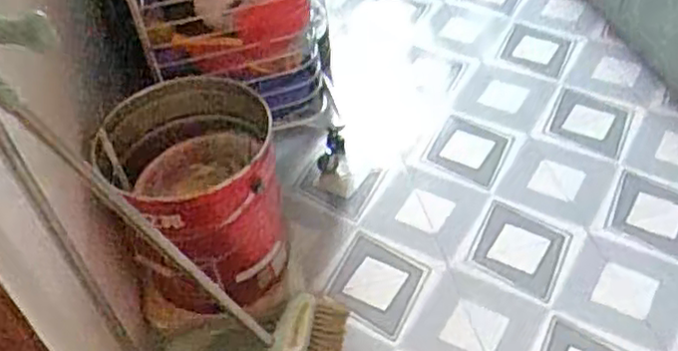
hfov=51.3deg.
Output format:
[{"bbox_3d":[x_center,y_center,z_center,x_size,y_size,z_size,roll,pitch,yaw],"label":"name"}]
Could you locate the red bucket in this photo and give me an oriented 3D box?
[{"bbox_3d":[-0.243,0.042,1.270,0.270,0.322,0.283,-3,50,3],"label":"red bucket"}]

